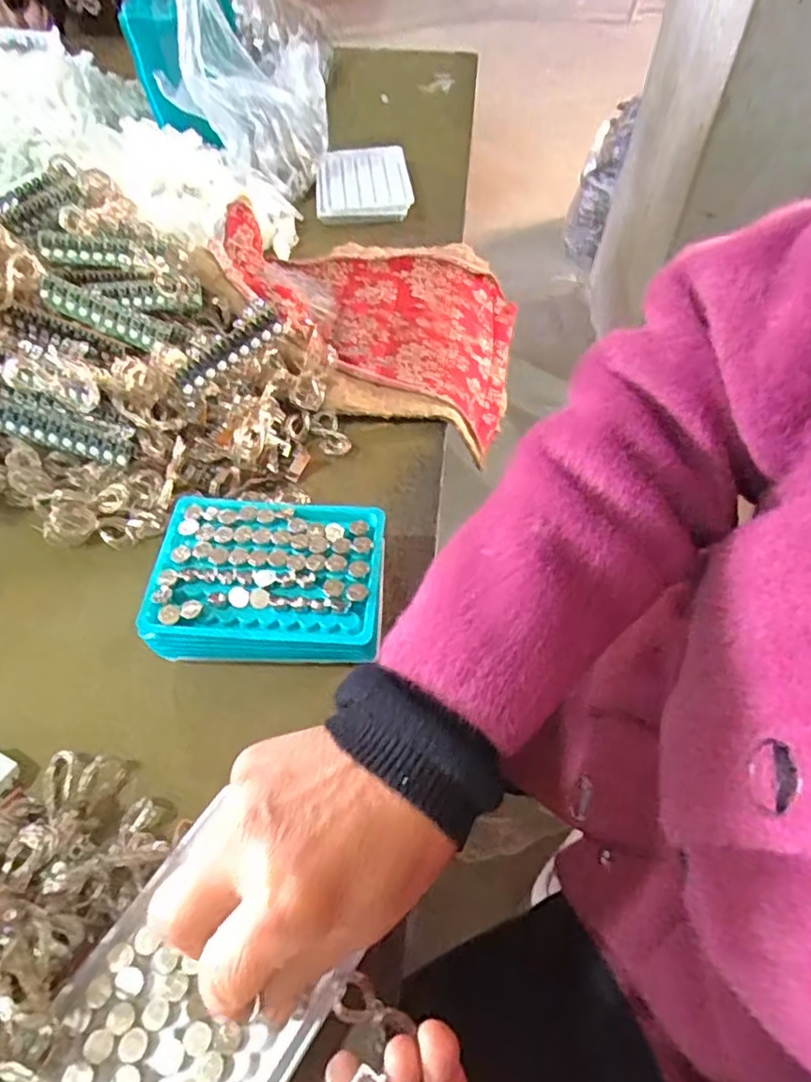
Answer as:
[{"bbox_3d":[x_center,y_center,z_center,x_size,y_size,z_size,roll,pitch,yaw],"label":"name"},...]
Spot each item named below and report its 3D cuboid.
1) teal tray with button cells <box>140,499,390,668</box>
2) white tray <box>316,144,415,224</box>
[{"bbox_3d":[-0.080,0.026,0.403,0.138,0.048,0.102,1,55,0],"label":"teal tray with button cells"},{"bbox_3d":[-0.047,-0.403,0.722,0.101,0.019,0.138,-2,54,-3],"label":"white tray"}]

